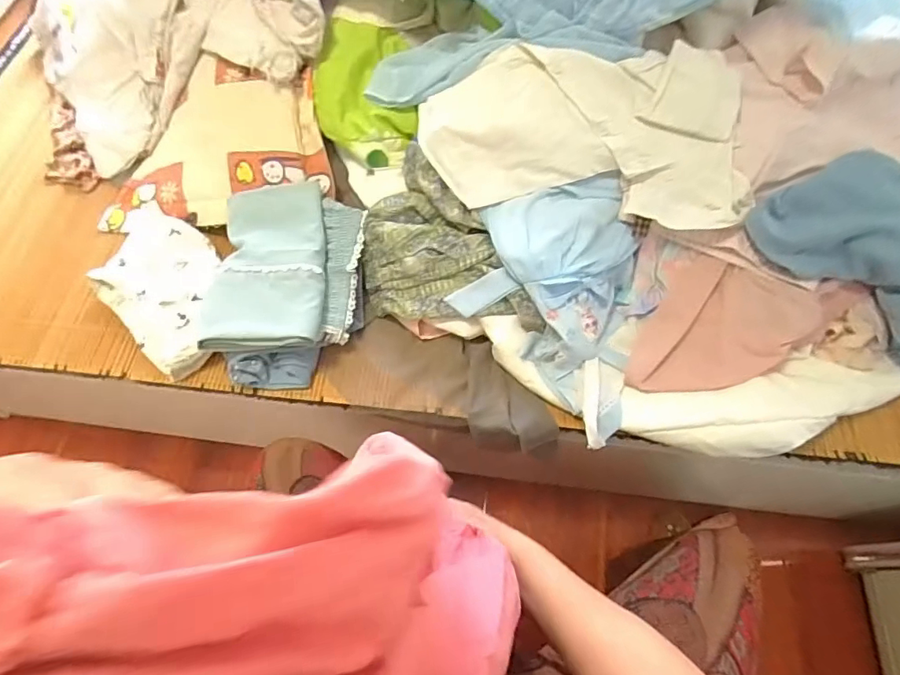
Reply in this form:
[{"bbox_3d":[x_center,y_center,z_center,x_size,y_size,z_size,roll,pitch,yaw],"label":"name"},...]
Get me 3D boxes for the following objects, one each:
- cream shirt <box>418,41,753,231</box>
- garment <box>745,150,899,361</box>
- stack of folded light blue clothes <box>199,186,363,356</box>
[{"bbox_3d":[0.174,-0.267,0.671,0.426,0.049,0.223,2,101,3],"label":"cream shirt"},{"bbox_3d":[0.544,-0.099,0.654,0.185,0.130,0.276,-33,68,-13],"label":"garment"},{"bbox_3d":[-0.235,-0.101,0.722,0.210,0.044,0.250,4,65,3],"label":"stack of folded light blue clothes"}]

